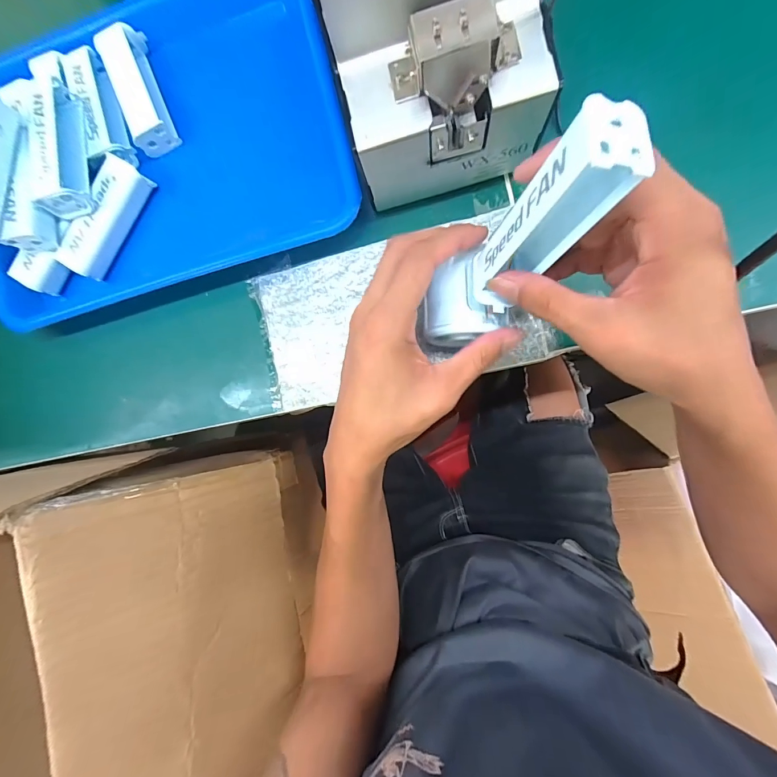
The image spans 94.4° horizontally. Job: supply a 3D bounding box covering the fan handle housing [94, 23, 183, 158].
[{"bbox_3d":[-0.216,-0.257,0.314,0.035,0.026,0.101,-22,85,6],"label":"fan handle housing"}]

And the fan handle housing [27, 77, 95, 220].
[{"bbox_3d":[-0.264,-0.191,0.288,0.032,0.031,0.096,-12,86,7],"label":"fan handle housing"}]

